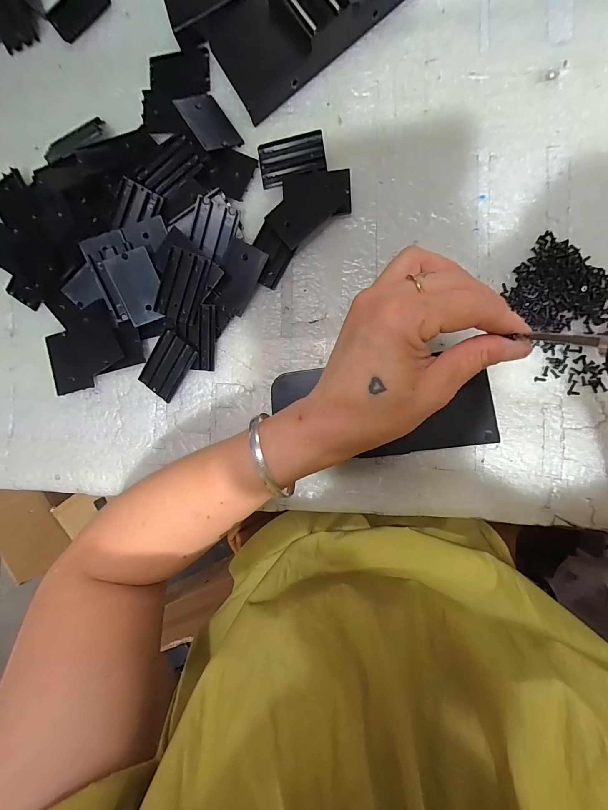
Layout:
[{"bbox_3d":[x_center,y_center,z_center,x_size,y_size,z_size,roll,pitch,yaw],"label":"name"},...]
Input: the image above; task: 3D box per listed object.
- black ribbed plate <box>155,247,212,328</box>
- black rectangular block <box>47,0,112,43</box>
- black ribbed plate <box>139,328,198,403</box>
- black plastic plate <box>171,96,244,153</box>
[{"bbox_3d":[-0.099,-0.096,0.270,0.036,0.006,0.054,20,101,3],"label":"black ribbed plate"},{"bbox_3d":[-0.204,-0.359,0.302,0.054,0.007,0.039,-37,85,6],"label":"black rectangular block"},{"bbox_3d":[-0.117,-0.032,0.285,0.033,0.005,0.053,36,107,-6],"label":"black ribbed plate"},{"bbox_3d":[-0.079,-0.236,0.279,0.034,0.004,0.055,-32,85,-18],"label":"black plastic plate"}]

